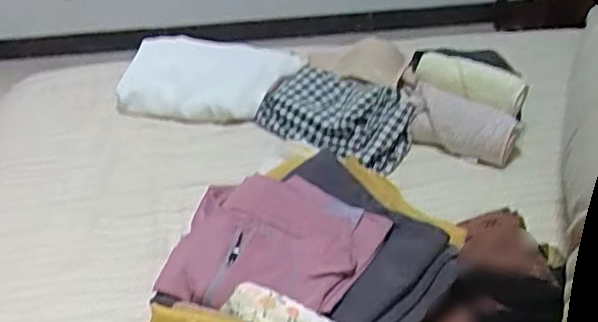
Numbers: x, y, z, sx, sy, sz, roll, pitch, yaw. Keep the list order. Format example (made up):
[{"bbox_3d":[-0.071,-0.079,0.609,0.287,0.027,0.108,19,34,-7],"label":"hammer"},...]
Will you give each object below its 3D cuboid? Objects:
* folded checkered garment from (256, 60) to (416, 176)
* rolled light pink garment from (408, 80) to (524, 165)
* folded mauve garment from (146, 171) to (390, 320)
[{"bbox_3d":[0.057,-0.070,1.003,0.245,0.051,0.147,23,69,35],"label":"folded checkered garment"},{"bbox_3d":[0.238,-0.046,0.952,0.167,0.084,0.065,16,39,24],"label":"rolled light pink garment"},{"bbox_3d":[-0.031,0.101,0.719,0.212,0.061,0.195,19,40,27],"label":"folded mauve garment"}]

